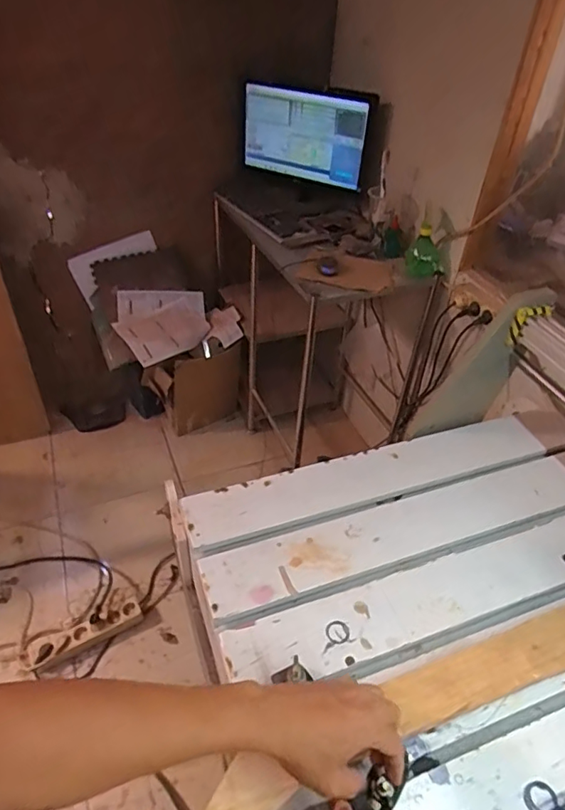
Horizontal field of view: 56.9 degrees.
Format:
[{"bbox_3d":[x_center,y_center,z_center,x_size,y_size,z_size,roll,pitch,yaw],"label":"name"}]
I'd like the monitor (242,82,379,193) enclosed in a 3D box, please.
[{"bbox_3d":[0.061,-0.813,1.577,0.425,0.252,0.073,24,45,22],"label":"monitor"}]

